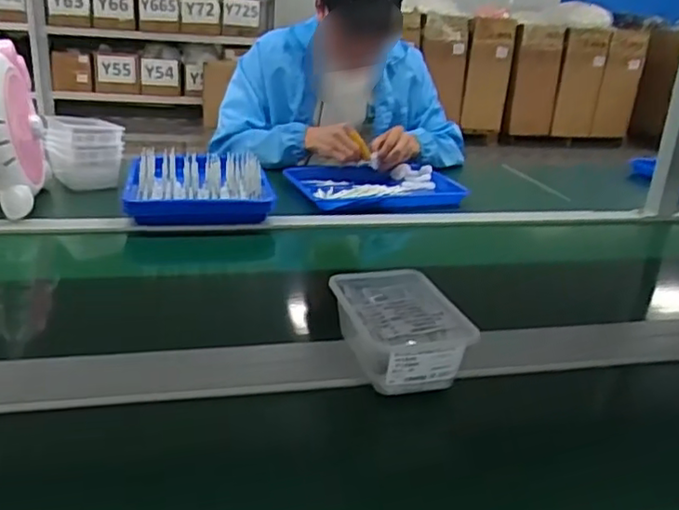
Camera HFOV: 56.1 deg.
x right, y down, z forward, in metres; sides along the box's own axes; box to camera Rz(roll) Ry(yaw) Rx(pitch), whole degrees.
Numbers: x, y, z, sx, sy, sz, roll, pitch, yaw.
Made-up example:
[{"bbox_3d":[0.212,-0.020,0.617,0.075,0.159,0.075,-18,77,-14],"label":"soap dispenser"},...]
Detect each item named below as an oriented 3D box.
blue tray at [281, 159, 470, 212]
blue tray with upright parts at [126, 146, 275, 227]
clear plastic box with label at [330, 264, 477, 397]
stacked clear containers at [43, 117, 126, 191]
[{"bbox_3d":[0.084,-0.141,1.338,0.362,0.036,0.239,-3,23,-17],"label":"blue tray"},{"bbox_3d":[-0.247,-0.126,1.139,0.246,0.092,0.191,0,22,-10],"label":"blue tray with upright parts"},{"bbox_3d":[0.060,0.076,0.702,0.124,0.059,0.179,-2,23,-15],"label":"clear plastic box with label"},{"bbox_3d":[-0.507,-0.206,1.268,0.136,0.118,0.130,-7,24,-25],"label":"stacked clear containers"}]

